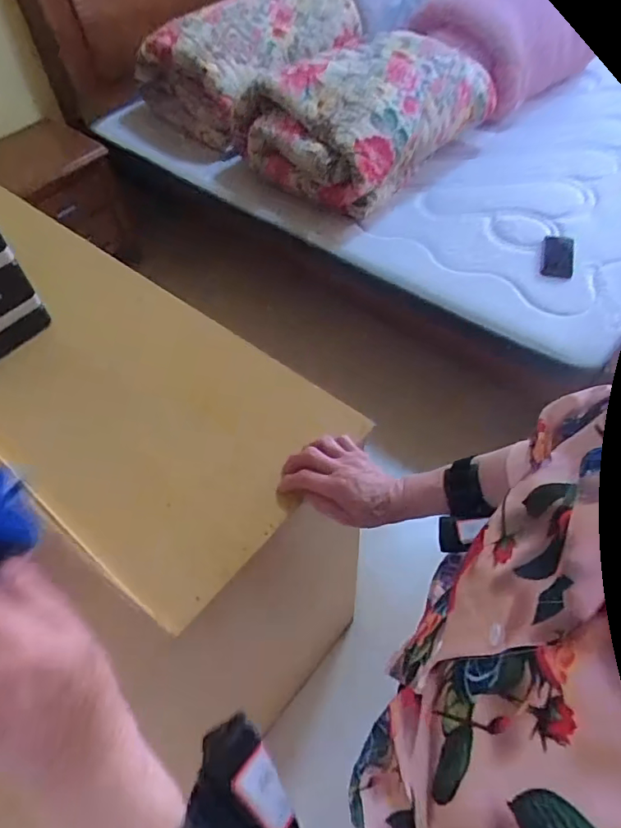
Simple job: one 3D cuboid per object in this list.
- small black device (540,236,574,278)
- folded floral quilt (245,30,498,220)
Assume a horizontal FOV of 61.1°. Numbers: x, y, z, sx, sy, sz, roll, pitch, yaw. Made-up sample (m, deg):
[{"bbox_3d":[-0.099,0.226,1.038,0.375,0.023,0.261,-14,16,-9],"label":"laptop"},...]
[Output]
[{"bbox_3d":[0.644,-0.409,1.372,0.077,0.012,0.119,8,79,14],"label":"small black device"},{"bbox_3d":[0.168,-0.875,1.507,0.444,0.299,0.617,36,62,26],"label":"folded floral quilt"}]

